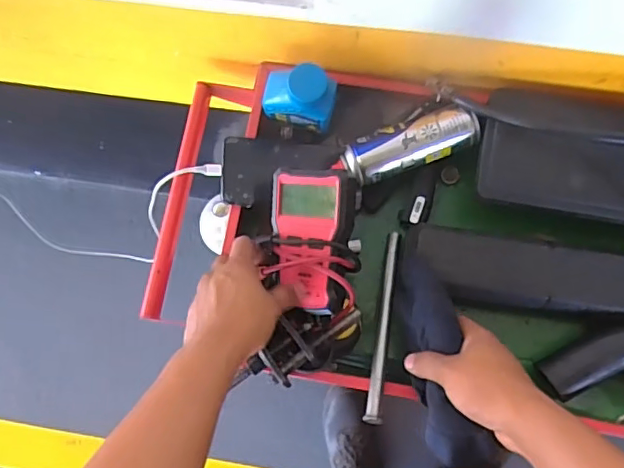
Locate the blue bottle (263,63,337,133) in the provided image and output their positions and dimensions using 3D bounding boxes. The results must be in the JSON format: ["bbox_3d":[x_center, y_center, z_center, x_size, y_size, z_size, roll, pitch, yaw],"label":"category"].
[{"bbox_3d":[-0.013,-0.140,0.597,0.081,0.120,0.041,11,79,5],"label":"blue bottle"}]

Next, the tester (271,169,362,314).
[{"bbox_3d":[0.000,0.007,0.569,0.085,0.032,0.138,4,93,24],"label":"tester"}]

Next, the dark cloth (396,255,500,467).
[{"bbox_3d":[0.121,0.121,0.538,0.056,0.058,0.201,-9,60,0],"label":"dark cloth"}]

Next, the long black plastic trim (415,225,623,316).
[{"bbox_3d":[0.343,0.060,0.569,0.461,0.043,0.071,9,79,5],"label":"long black plastic trim"}]

